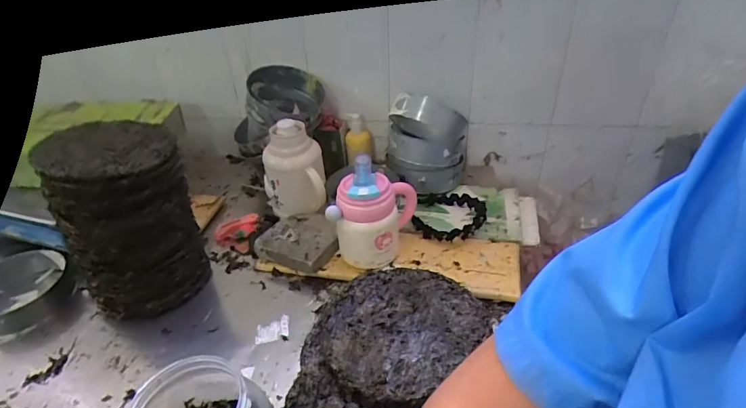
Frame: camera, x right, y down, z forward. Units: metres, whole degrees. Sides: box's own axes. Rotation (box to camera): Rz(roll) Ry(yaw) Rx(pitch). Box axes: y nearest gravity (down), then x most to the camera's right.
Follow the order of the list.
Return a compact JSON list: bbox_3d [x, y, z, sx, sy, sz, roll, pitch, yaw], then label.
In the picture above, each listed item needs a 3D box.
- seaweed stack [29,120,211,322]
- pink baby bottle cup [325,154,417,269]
[{"bbox_3d":[-0.419,0.028,0.778,0.200,0.294,0.189,-21,39,-25],"label":"seaweed stack"},{"bbox_3d":[0.003,-0.001,0.828,0.106,0.184,0.161,15,38,23],"label":"pink baby bottle cup"}]

